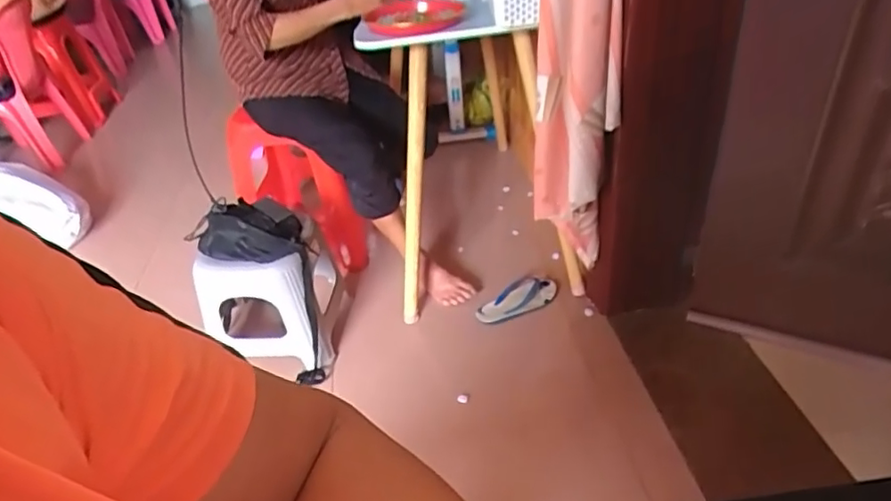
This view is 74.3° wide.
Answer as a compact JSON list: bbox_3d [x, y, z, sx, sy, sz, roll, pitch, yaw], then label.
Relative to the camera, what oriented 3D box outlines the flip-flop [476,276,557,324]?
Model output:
[{"bbox_3d":[0.192,0.131,1.613,0.240,0.045,0.093,-19,39,-15],"label":"flip-flop"}]

